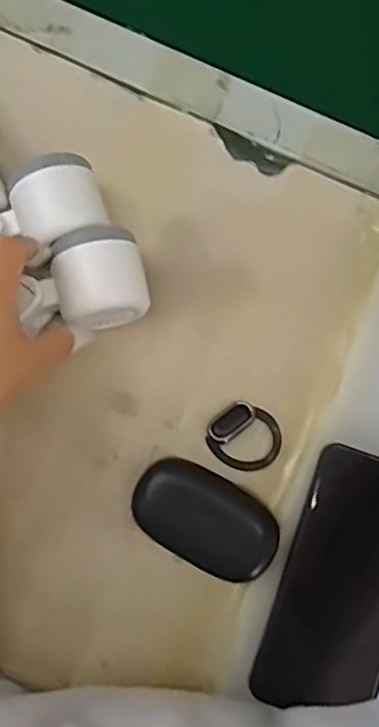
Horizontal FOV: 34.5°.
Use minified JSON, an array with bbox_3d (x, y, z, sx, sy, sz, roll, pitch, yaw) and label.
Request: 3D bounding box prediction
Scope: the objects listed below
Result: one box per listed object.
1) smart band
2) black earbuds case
[{"bbox_3d":[0.038,0.050,0.408,0.045,0.019,0.044,43,82,5],"label":"smart band"},{"bbox_3d":[0.011,0.101,0.400,0.094,0.020,0.056,31,81,3],"label":"black earbuds case"}]

